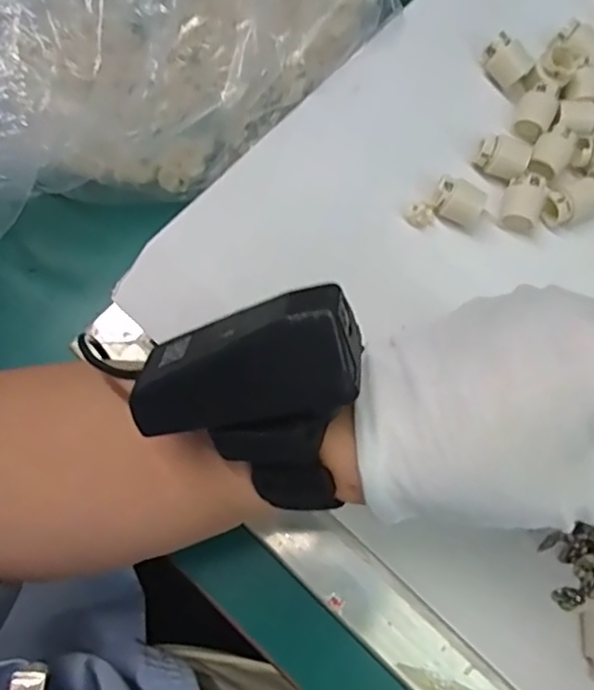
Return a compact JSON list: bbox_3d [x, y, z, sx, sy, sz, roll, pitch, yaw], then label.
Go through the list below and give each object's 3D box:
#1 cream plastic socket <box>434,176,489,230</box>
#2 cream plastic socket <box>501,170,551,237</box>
[{"bbox_3d":[0.087,-0.076,0.327,0.026,0.022,0.017,24,74,8],"label":"cream plastic socket"},{"bbox_3d":[0.123,-0.077,0.328,0.020,0.016,0.032,20,73,6],"label":"cream plastic socket"}]

